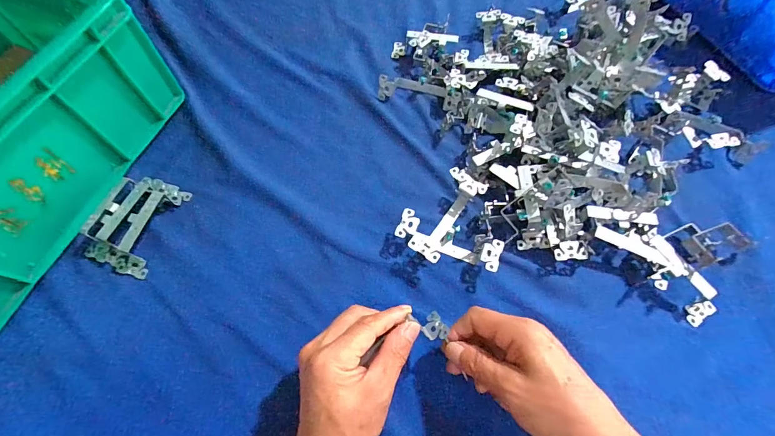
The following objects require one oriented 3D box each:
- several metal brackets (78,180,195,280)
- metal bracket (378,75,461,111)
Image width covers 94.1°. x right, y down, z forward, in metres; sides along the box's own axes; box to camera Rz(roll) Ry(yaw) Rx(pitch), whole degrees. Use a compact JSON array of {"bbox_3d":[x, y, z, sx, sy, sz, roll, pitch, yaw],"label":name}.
[{"bbox_3d":[-0.275,0.002,0.392,0.068,0.031,0.106,18,66,8],"label":"several metal brackets"},{"bbox_3d":[0.042,-0.167,0.468,0.104,0.027,0.041,16,66,7],"label":"metal bracket"}]

